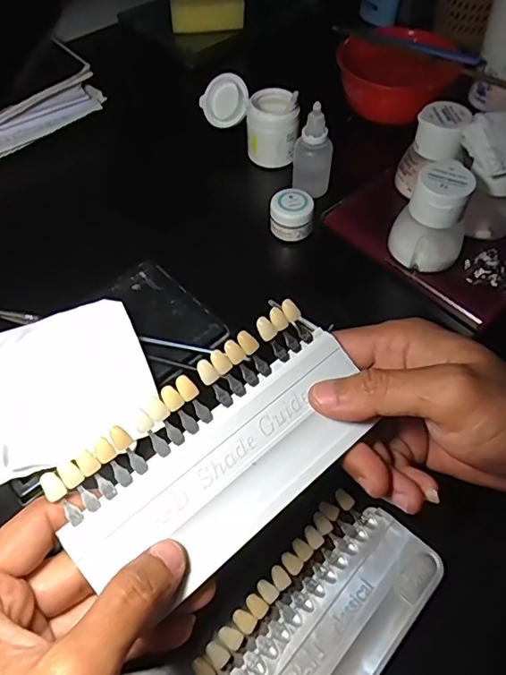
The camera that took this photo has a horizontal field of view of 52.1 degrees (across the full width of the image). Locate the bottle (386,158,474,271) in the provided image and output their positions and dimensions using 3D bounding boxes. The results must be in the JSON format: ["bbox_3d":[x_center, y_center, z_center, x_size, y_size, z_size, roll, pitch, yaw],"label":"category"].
[{"bbox_3d":[0.124,-0.080,0.355,0.048,0.068,0.040,26,59,16],"label":"bottle"}]

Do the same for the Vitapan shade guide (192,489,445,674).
[{"bbox_3d":[0.024,0.141,0.240,0.065,0.011,0.146,38,63,22],"label":"Vitapan shade guide"}]

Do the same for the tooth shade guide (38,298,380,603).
[{"bbox_3d":[-0.012,0.049,0.232,0.143,0.005,0.074,-37,83,-20],"label":"tooth shade guide"}]

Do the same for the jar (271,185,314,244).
[{"bbox_3d":[0.029,-0.095,0.397,0.031,0.023,0.031,0,56,0],"label":"jar"}]

